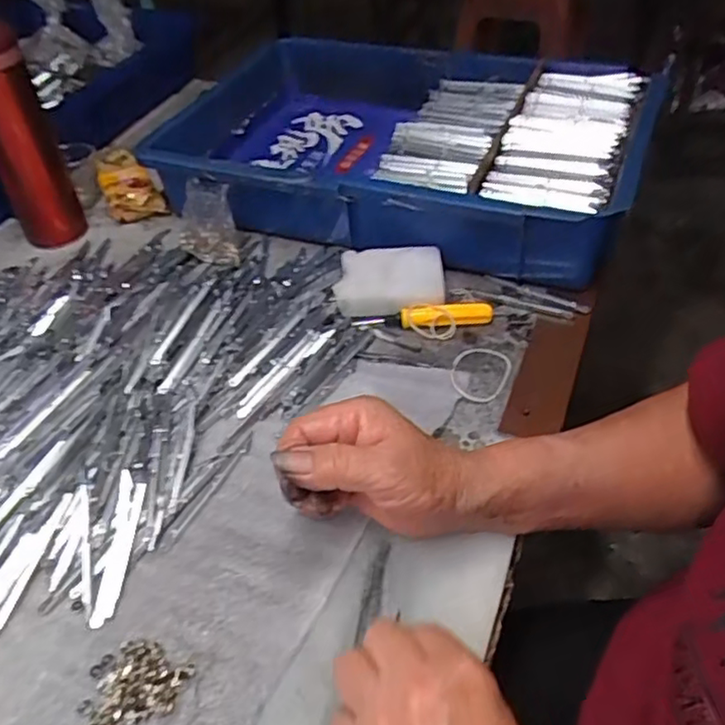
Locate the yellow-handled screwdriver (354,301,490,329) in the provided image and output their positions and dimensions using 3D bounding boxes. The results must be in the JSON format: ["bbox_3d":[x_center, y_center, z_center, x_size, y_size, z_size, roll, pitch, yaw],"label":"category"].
[{"bbox_3d":[0.047,-0.037,0.518,0.107,0.018,0.016,0,45,3],"label":"yellow-handled screwdriver"}]

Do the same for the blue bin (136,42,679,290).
[{"bbox_3d":[0.035,-0.210,0.644,0.412,0.093,0.280,14,47,16],"label":"blue bin"}]

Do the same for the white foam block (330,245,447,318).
[{"bbox_3d":[0.022,-0.067,0.543,0.087,0.029,0.054,-5,45,-3],"label":"white foam block"}]

